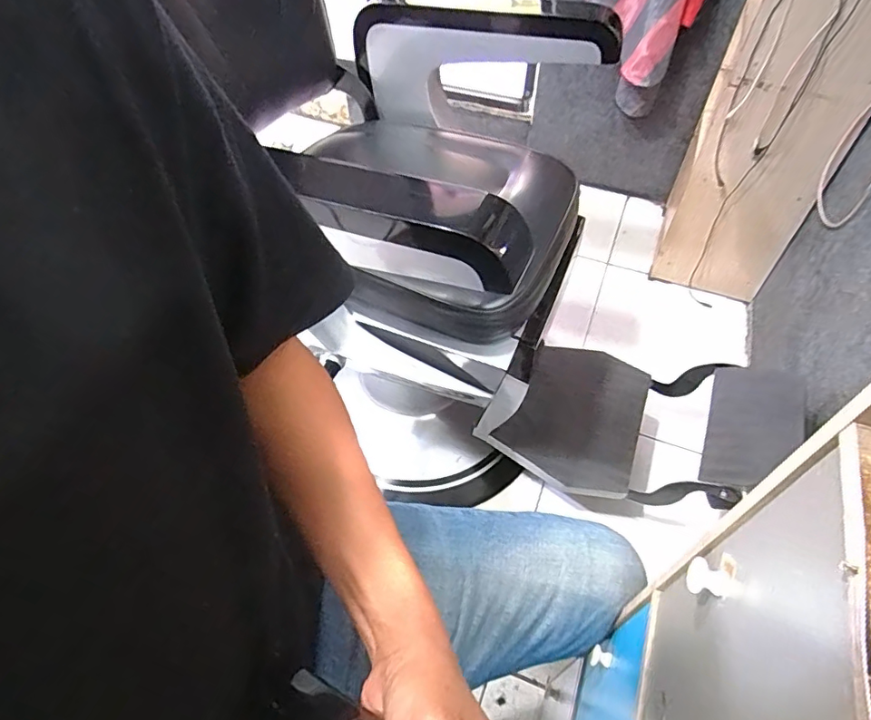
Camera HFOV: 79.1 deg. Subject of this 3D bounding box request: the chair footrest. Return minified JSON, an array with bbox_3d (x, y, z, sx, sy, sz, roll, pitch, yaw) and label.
[{"bbox_3d":[0.382,0.091,1.035,0.519,0.185,0.350,23,56,18],"label":"chair footrest"}]

